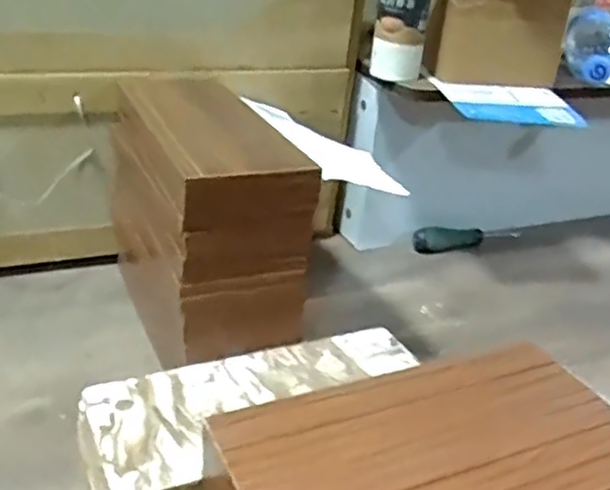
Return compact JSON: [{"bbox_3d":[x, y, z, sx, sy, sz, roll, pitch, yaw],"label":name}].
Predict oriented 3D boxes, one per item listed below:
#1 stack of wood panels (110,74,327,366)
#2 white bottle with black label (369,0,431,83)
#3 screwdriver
[{"bbox_3d":[-0.102,-0.034,0.692,0.119,0.188,0.278,-7,29,-25],"label":"stack of wood panels"},{"bbox_3d":[0.114,-0.273,0.807,0.058,0.150,0.064,9,26,7],"label":"white bottle with black label"},{"bbox_3d":[0.236,-0.016,1.002,0.179,0.029,0.029,-7,29,-24],"label":"screwdriver"}]

